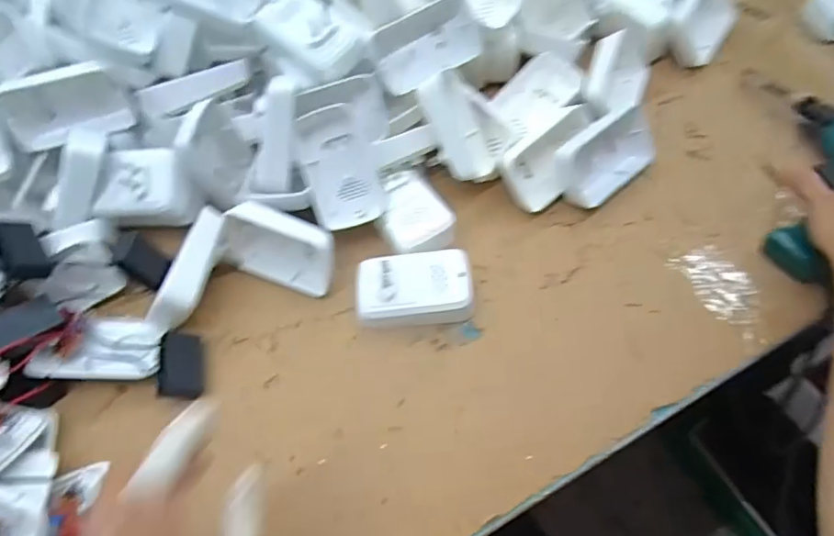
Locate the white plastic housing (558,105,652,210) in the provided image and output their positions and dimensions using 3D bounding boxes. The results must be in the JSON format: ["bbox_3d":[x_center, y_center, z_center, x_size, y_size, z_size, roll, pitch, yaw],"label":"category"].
[{"bbox_3d":[0.171,-0.102,0.487,0.106,0.045,0.055,-33,64,-15],"label":"white plastic housing"}]

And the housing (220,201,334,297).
[{"bbox_3d":[-0.115,-0.015,0.455,0.094,0.062,0.022,14,25,5],"label":"housing"}]

